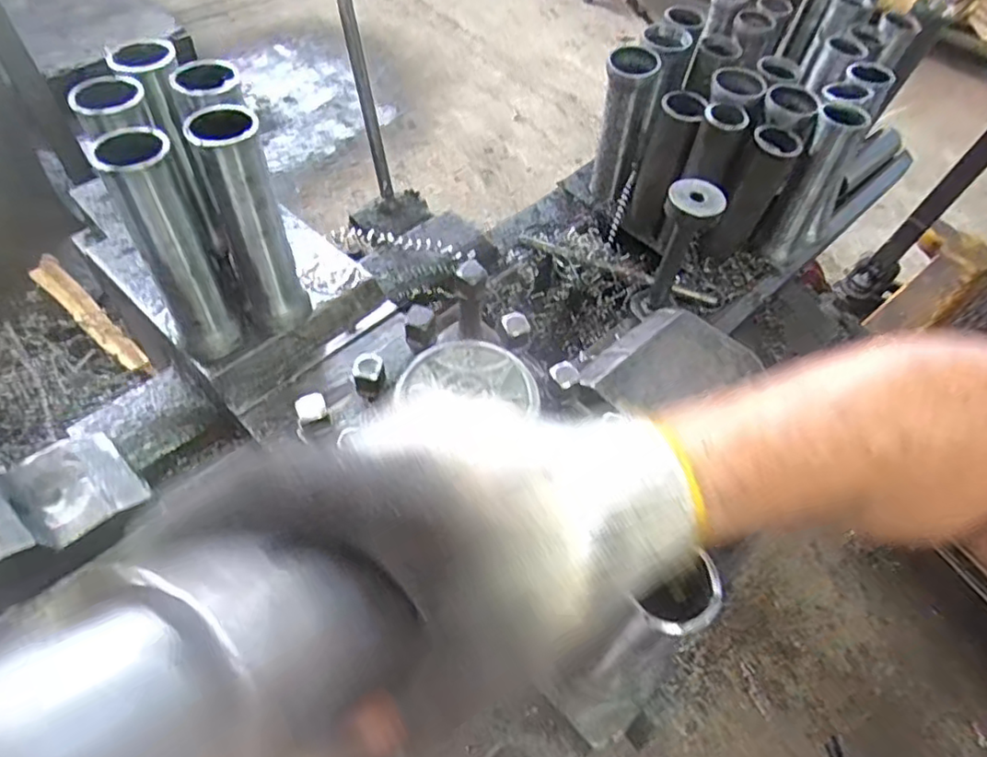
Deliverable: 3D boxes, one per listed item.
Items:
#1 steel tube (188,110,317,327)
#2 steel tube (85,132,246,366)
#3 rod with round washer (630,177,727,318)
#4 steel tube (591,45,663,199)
[{"bbox_3d":[-0.195,-0.122,0.522,0.049,0.192,0.047,-17,57,-16],"label":"steel tube"},{"bbox_3d":[-0.248,-0.097,0.497,0.048,0.195,0.047,-27,60,-22],"label":"steel tube"},{"bbox_3d":[0.190,-0.128,0.671,0.051,0.164,0.050,24,56,13],"label":"rod with round washer"},{"bbox_3d":[0.155,-0.312,0.783,0.057,0.169,0.060,16,54,7],"label":"steel tube"}]

